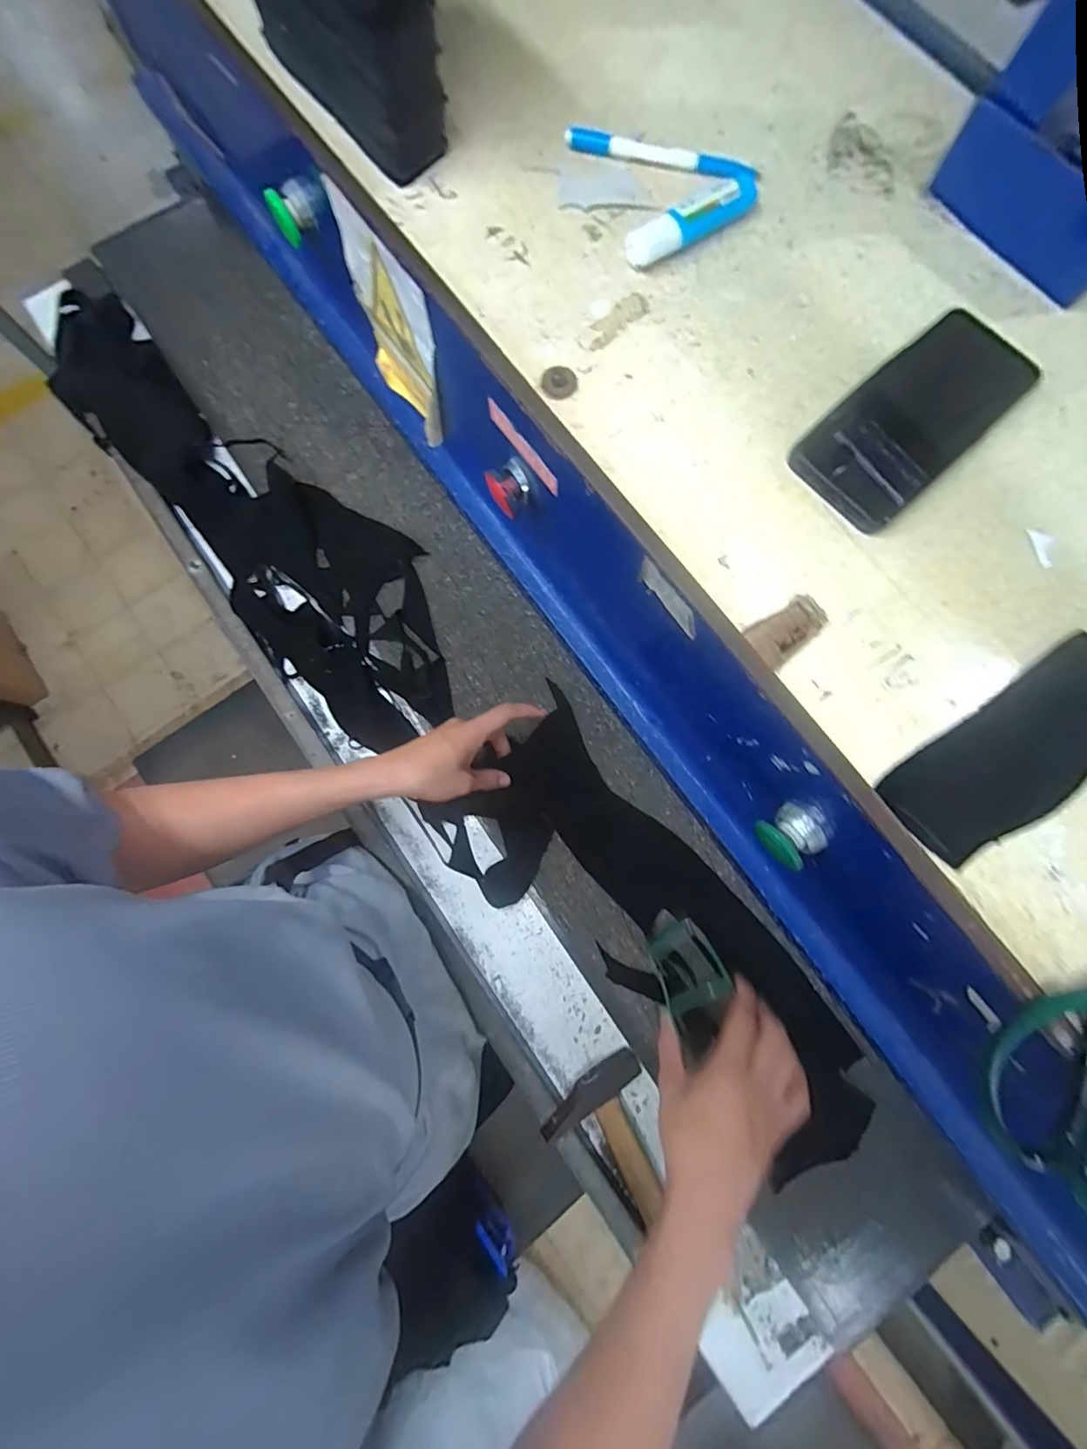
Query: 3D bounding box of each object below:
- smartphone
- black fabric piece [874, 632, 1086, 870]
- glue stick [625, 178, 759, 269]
[{"bbox_3d":[0.236,-0.195,0.328,0.161,0.013,0.072,-41,81,-8],"label":"smartphone"},{"bbox_3d":[0.269,0.015,0.291,0.163,0.005,0.061,-33,80,-6],"label":"black fabric piece"},{"bbox_3d":[0.105,-0.346,0.353,0.108,0.020,0.021,-29,79,-5],"label":"glue stick"}]

